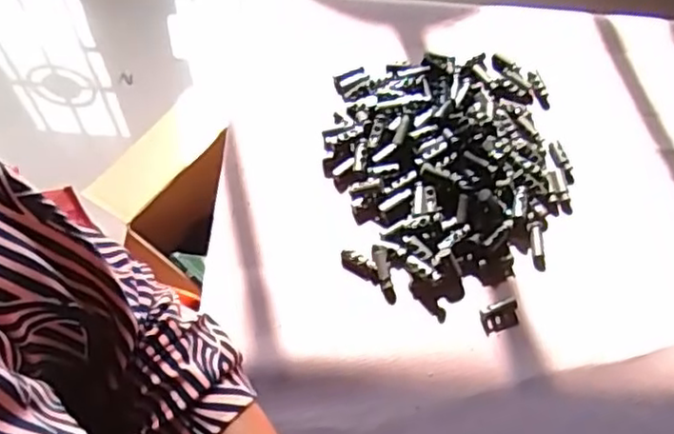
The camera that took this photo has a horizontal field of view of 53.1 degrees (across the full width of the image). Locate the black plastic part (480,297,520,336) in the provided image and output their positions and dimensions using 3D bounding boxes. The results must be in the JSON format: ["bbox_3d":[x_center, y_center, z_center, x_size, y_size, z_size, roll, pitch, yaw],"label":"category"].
[{"bbox_3d":[0.103,0.062,0.425,0.025,0.007,0.017,-18,68,-11],"label":"black plastic part"}]

